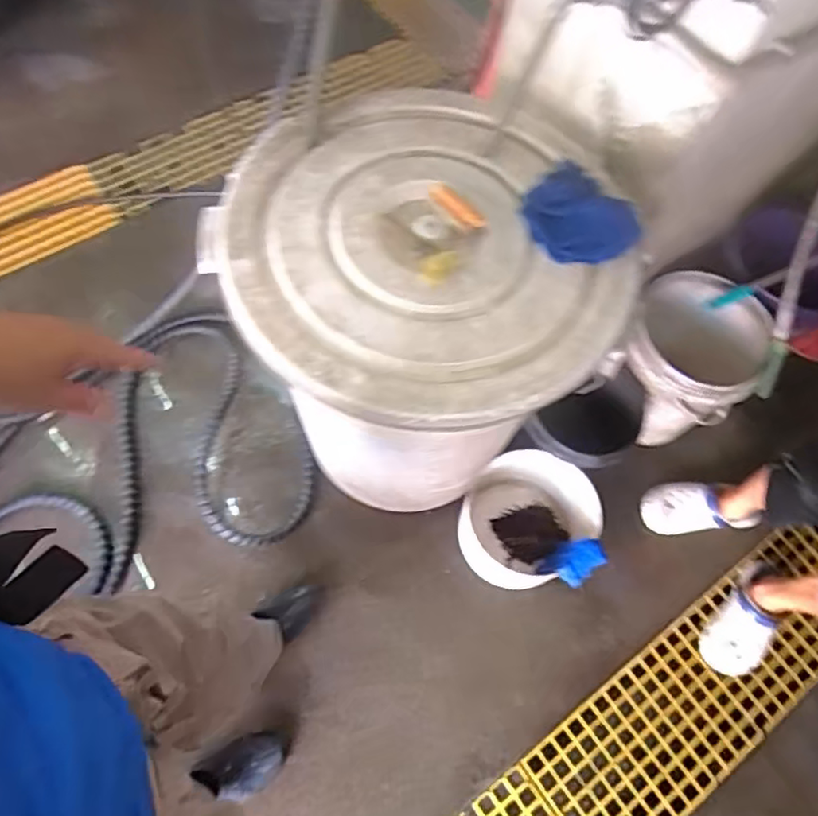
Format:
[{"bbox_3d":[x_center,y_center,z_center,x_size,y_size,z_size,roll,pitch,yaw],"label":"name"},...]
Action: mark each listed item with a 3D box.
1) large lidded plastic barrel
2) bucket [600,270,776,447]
[{"bbox_3d":[0.035,-0.135,1.251,0.669,0.687,0.612,2,65,-3],"label":"large lidded plastic barrel"},{"bbox_3d":[0.653,-0.103,1.483,0.289,0.345,0.309,2,65,-3],"label":"bucket"}]

